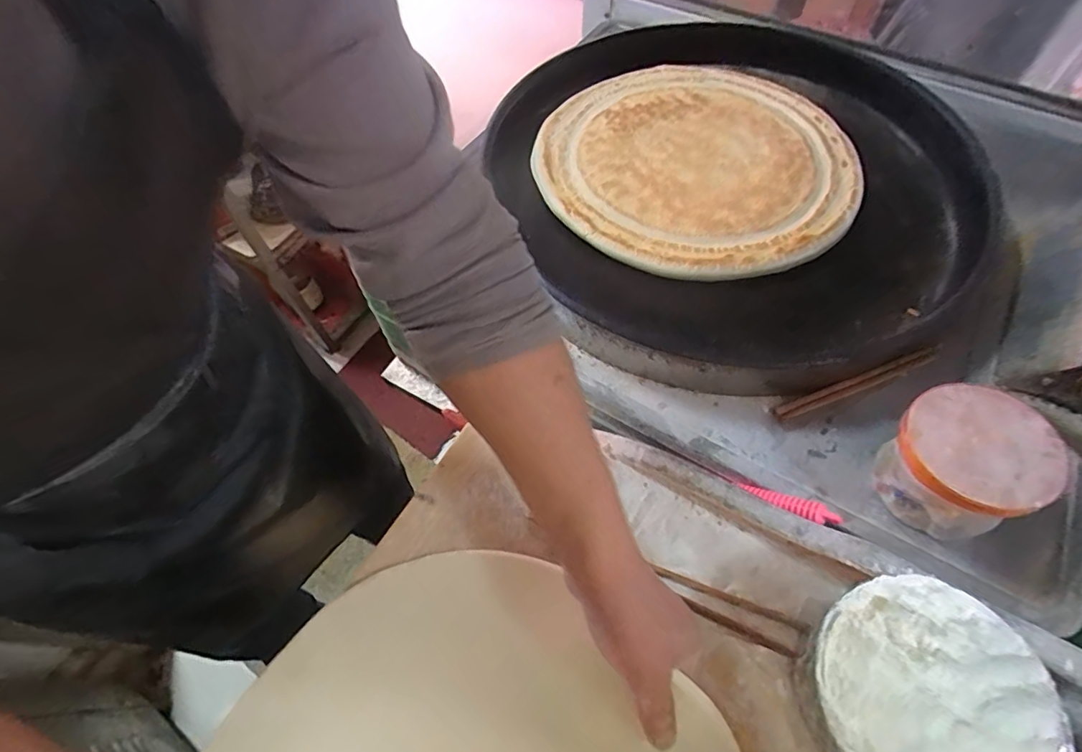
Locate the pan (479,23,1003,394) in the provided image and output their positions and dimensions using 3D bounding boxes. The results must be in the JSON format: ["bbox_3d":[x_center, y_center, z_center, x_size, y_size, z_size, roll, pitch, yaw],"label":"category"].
[{"bbox_3d":[0.212,-0.252,0.620,0.515,0.073,0.578,-18,61,-10],"label":"pan"}]

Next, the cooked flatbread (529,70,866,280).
[{"bbox_3d":[0.182,-0.263,0.615,0.361,0.021,0.341,-1,60,2],"label":"cooked flatbread"}]

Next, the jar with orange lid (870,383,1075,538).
[{"bbox_3d":[0.316,0.070,0.400,0.090,0.099,0.100,-23,61,-11],"label":"jar with orange lid"}]

